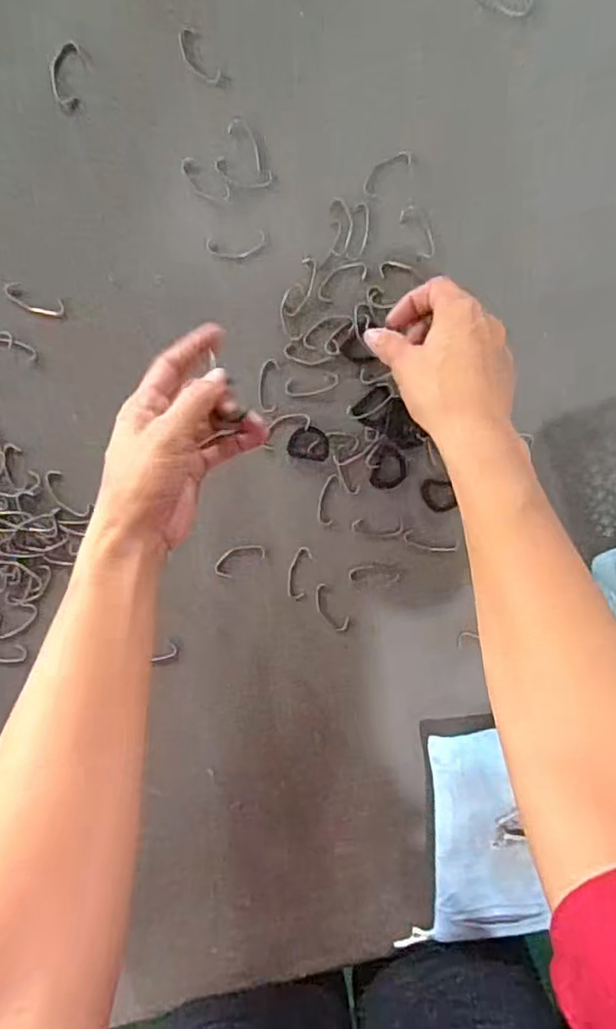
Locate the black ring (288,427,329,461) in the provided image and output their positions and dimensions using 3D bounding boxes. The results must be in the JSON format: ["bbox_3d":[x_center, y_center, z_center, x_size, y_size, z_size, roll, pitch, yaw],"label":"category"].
[{"bbox_3d":[0.001,-0.050,0.428,0.029,0.004,0.023,9,98,-5],"label":"black ring"}]

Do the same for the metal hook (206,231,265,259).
[{"bbox_3d":[-0.048,-0.180,0.410,0.039,0.004,0.015,-7,99,-2],"label":"metal hook"}]

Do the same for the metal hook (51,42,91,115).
[{"bbox_3d":[-0.153,-0.279,0.388,0.022,0.004,0.040,15,97,-6],"label":"metal hook"}]

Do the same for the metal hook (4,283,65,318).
[{"bbox_3d":[-0.182,-0.142,0.408,0.042,0.004,0.015,20,97,-6],"label":"metal hook"}]

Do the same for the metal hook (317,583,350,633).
[{"bbox_3d":[0.016,0.069,0.443,0.016,0.004,0.039,-34,99,2],"label":"metal hook"}]

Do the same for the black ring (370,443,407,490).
[{"bbox_3d":[0.057,-0.034,0.435,0.025,0.004,0.031,5,98,-4],"label":"black ring"}]

